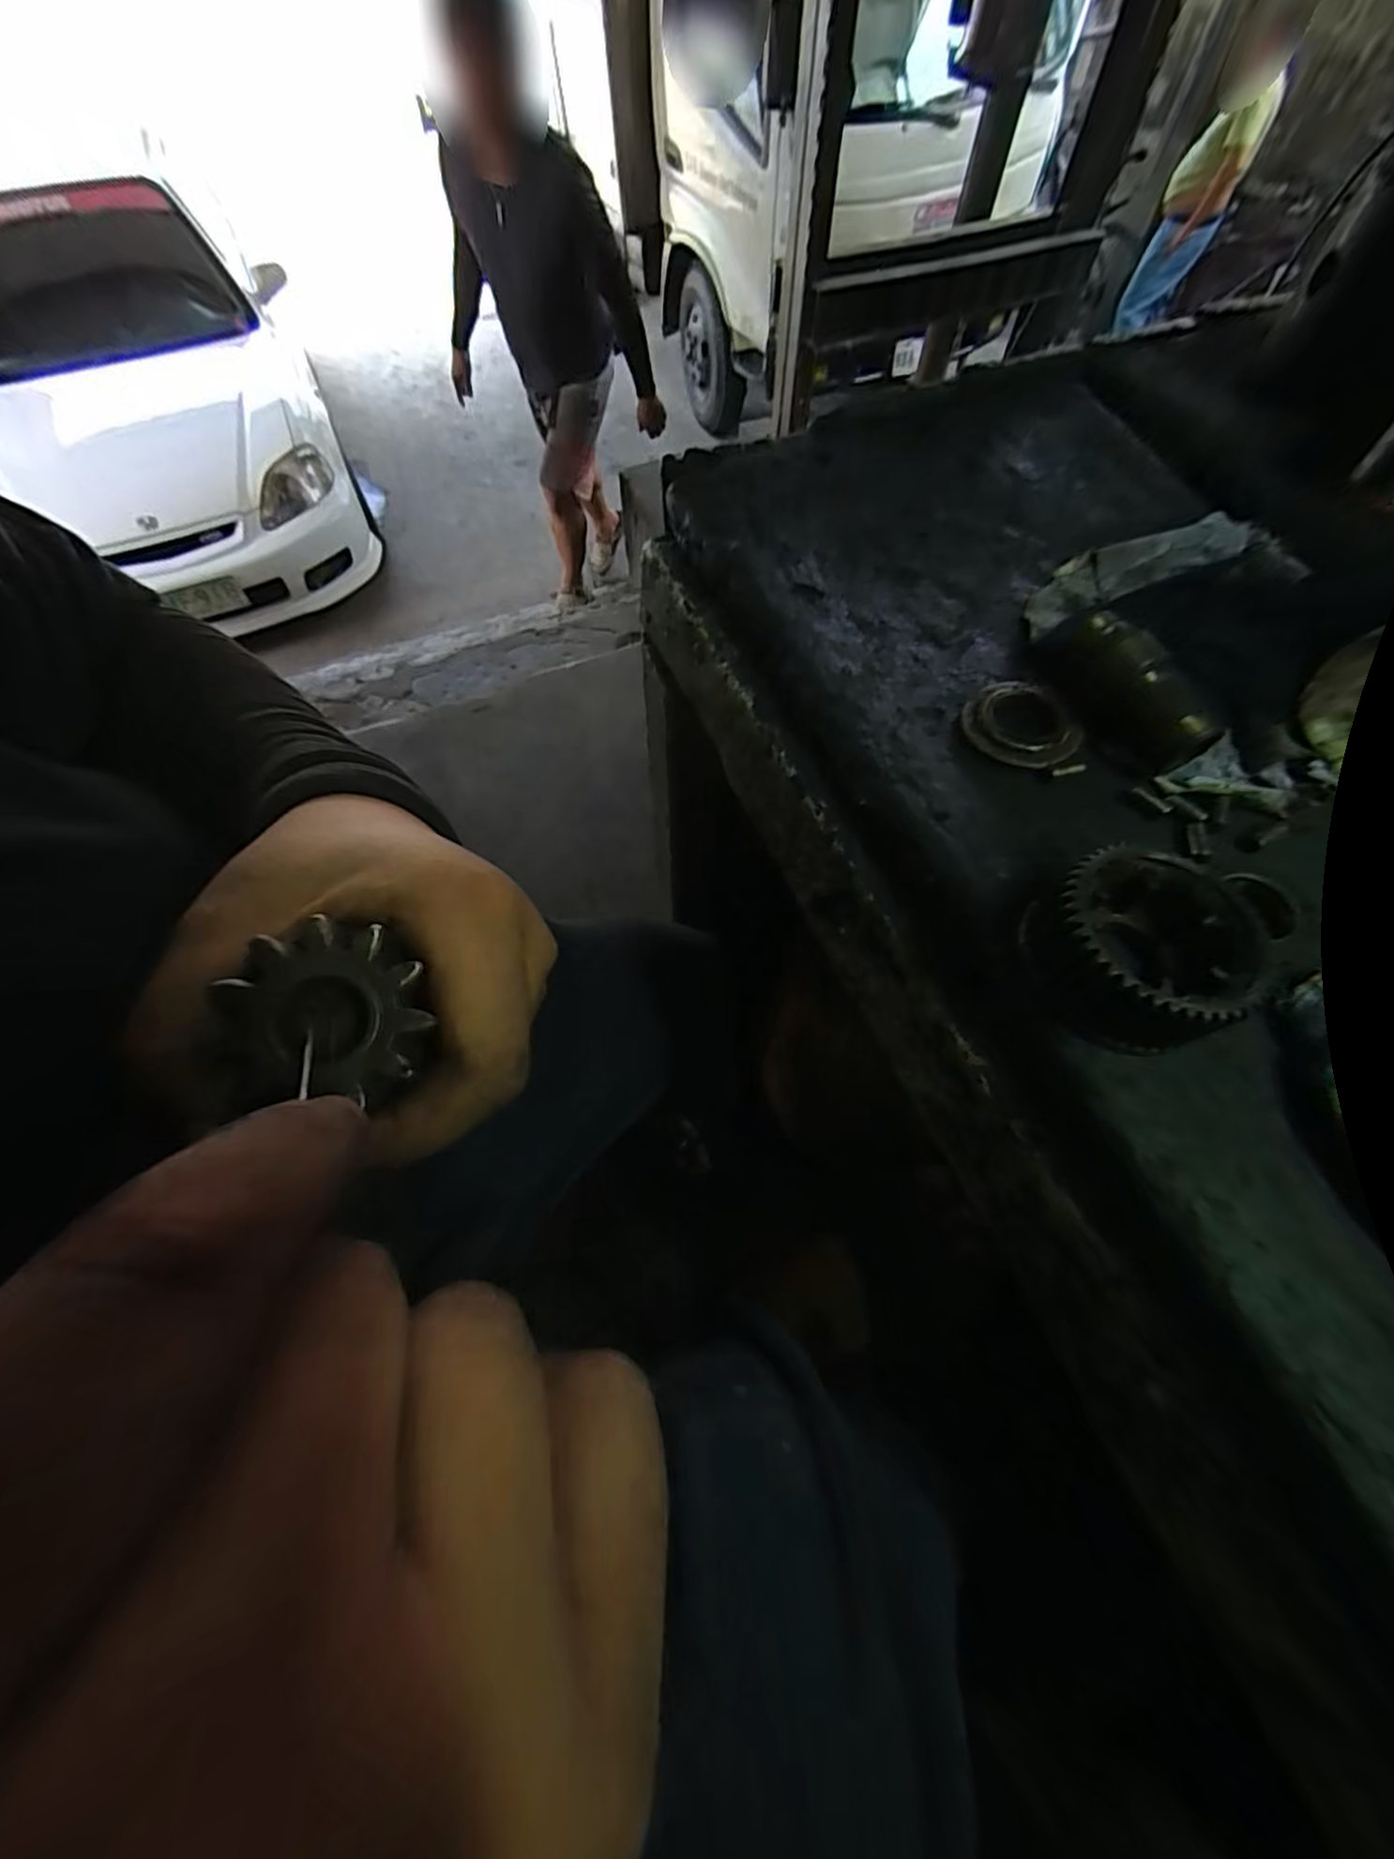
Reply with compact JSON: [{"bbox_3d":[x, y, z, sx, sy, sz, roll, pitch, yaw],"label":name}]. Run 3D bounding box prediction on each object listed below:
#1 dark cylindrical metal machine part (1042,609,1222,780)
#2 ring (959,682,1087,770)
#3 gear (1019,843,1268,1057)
[{"bbox_3d":[0.173,-0.095,0.248,0.024,0.031,0.068,-18,65,-8],"label":"dark cylindrical metal machine part"},{"bbox_3d":[0.139,-0.089,0.262,0.048,0.008,0.048,0,64,0],"label":"ring"},{"bbox_3d":[0.144,0.006,0.195,0.056,0.033,0.060,0,64,0],"label":"gear"}]

